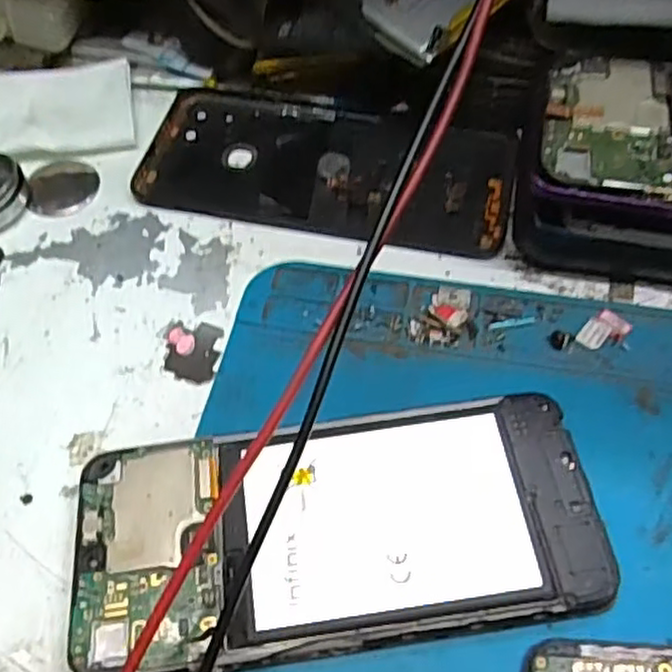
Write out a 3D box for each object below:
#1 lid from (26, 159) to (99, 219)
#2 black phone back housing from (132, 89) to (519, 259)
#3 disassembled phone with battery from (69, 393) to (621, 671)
[{"bbox_3d":[-0.122,-0.067,0.313,0.029,0.005,0.030,-1,57,2],"label":"lid"},{"bbox_3d":[-0.004,-0.077,0.312,0.163,0.005,0.073,12,58,10],"label":"black phone back housing"},{"bbox_3d":[0.000,0.060,0.218,0.158,0.009,0.071,-8,57,-3],"label":"disassembled phone with battery"}]

